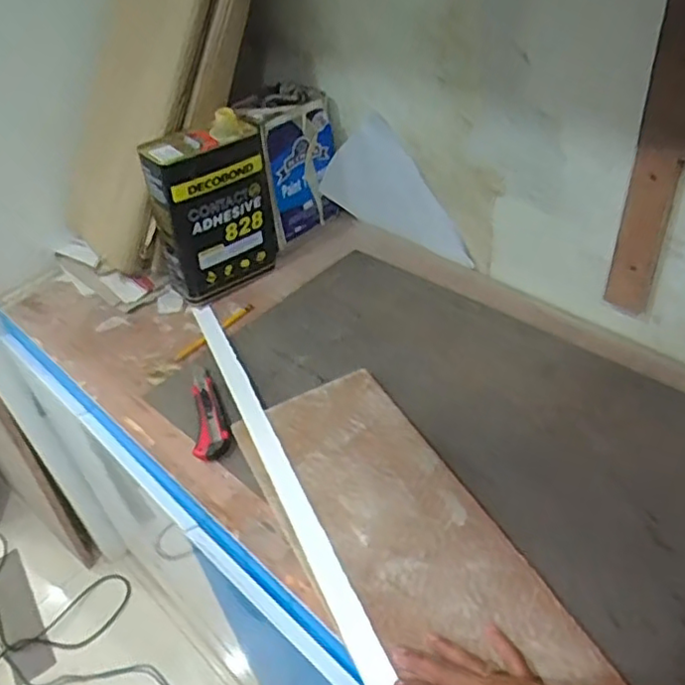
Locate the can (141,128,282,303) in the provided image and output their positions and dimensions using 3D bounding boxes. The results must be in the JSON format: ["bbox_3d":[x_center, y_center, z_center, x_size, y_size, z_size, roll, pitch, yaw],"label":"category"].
[{"bbox_3d":[-0.200,-0.204,1.050,0.191,0.254,0.087,-34,48,-26],"label":"can"}]

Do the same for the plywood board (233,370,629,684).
[{"bbox_3d":[0.081,0.239,0.659,0.189,0.015,0.595,-23,43,-17],"label":"plywood board"}]

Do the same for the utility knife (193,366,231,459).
[{"bbox_3d":[-0.181,0.087,0.880,0.046,0.029,0.178,-12,42,-5],"label":"utility knife"}]

